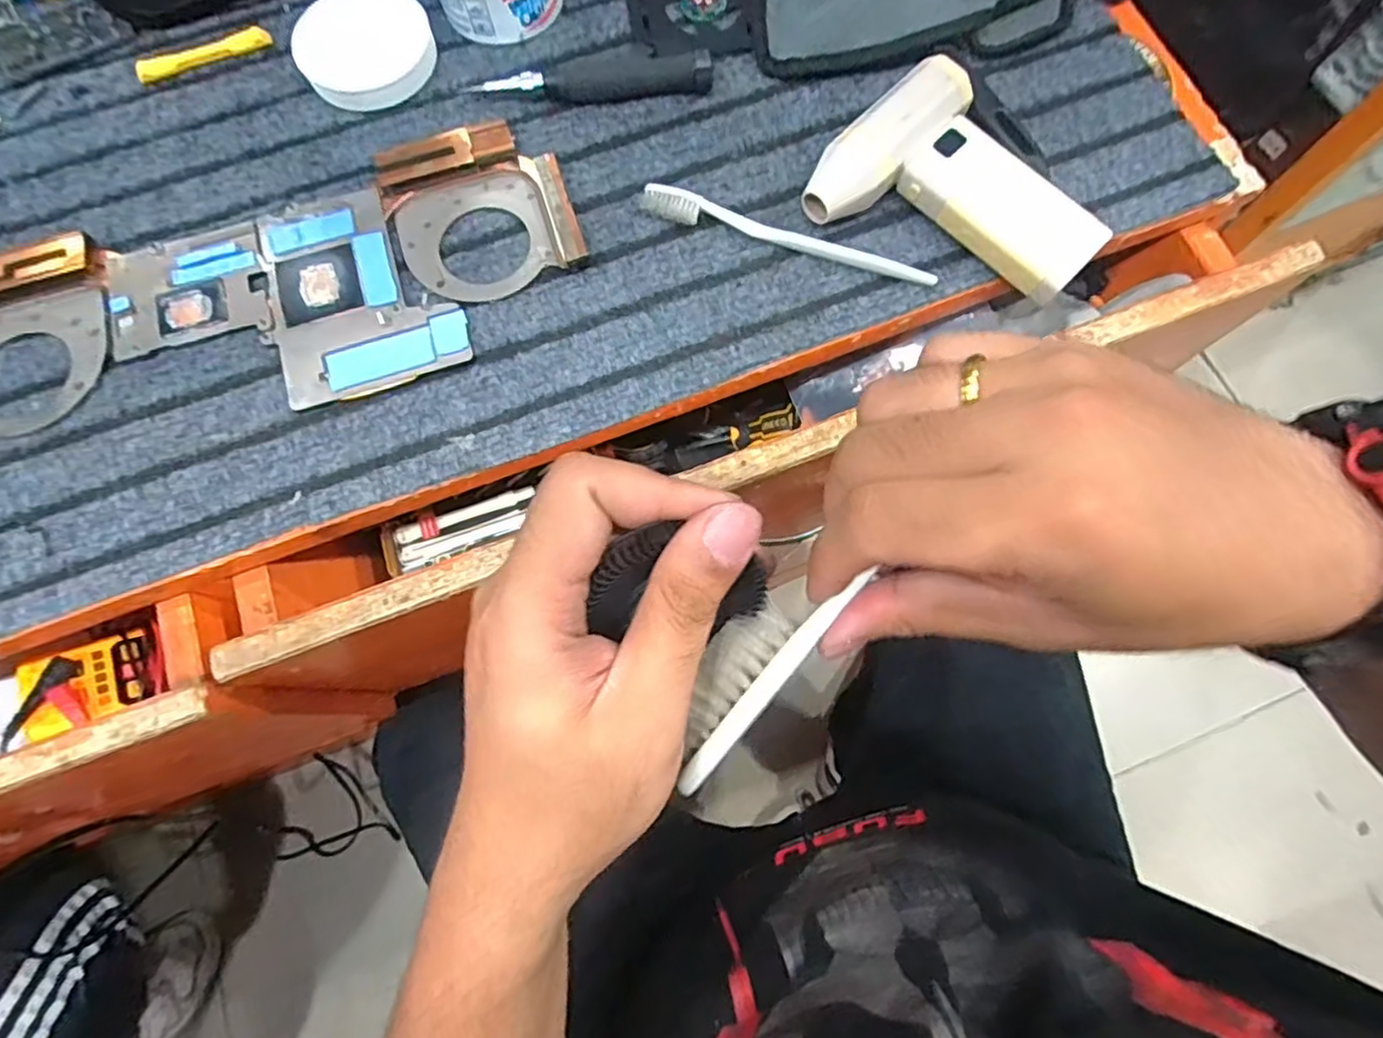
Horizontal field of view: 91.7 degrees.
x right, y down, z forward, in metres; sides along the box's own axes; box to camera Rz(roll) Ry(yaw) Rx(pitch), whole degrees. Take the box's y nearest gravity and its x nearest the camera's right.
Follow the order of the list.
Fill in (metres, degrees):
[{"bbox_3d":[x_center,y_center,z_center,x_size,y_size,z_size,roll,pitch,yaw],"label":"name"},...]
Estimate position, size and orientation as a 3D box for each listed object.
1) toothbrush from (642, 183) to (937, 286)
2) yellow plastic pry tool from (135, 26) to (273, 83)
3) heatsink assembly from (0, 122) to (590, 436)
[{"bbox_3d":[0.051,-0.152,0.364,0.162,0.010,0.014,20,76,6],"label":"toothbrush"},{"bbox_3d":[-0.292,-0.279,0.403,0.077,0.009,0.010,-24,76,-6],"label":"yellow plastic pry tool"},{"bbox_3d":[-0.232,-0.116,0.355,0.345,0.013,0.138,-18,76,-5],"label":"heatsink assembly"}]

